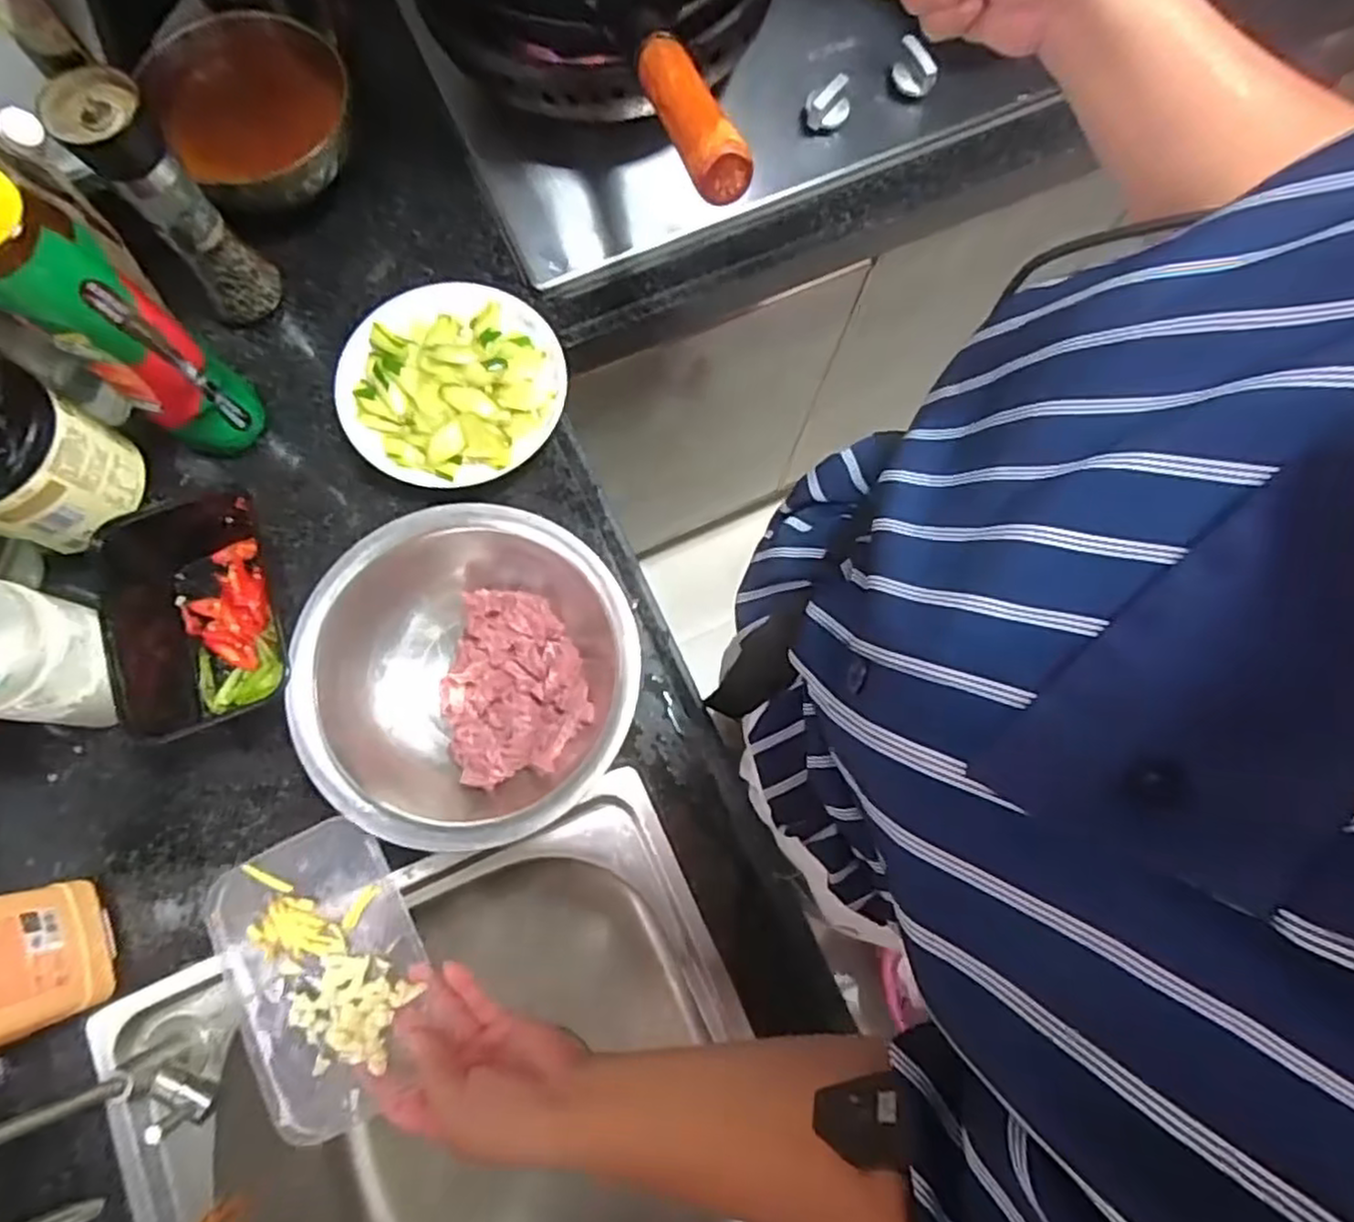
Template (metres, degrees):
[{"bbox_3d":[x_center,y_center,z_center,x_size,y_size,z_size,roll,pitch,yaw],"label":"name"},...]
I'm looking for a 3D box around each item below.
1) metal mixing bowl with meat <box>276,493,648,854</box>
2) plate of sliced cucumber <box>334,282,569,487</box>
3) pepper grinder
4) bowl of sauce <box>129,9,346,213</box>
[{"bbox_3d":[-0.140,0.046,0.511,0.213,0.078,0.222,0,76,-1],"label":"metal mixing bowl with meat"},{"bbox_3d":[-0.183,-0.181,0.589,0.176,0.035,0.162,0,76,-1],"label":"plate of sliced cucumber"},{"bbox_3d":[-0.365,-0.290,0.535,0.061,0.188,0.055,41,79,8],"label":"pepper grinder"},{"bbox_3d":[-0.350,-0.415,0.619,0.149,0.086,0.153,-33,79,-9],"label":"bowl of sauce"}]

